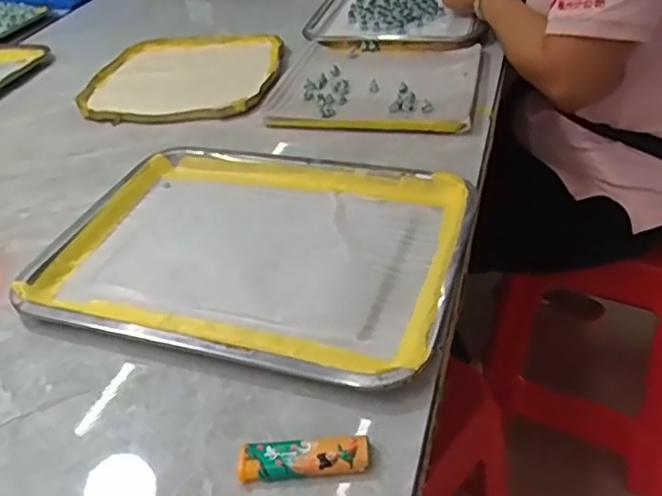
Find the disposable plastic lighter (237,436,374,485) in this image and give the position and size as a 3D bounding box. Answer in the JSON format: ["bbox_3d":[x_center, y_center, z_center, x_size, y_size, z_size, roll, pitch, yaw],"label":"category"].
[{"bbox_3d":[-0.016,0.127,0.376,0.077,0.011,0.023,-5,39,3],"label":"disposable plastic lighter"}]

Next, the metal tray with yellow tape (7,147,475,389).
[{"bbox_3d":[-0.067,-0.006,0.543,0.346,0.016,0.255,8,42,19],"label":"metal tray with yellow tape"}]

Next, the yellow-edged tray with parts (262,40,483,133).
[{"bbox_3d":[0.056,-0.209,0.785,0.245,0.017,0.238,3,40,13],"label":"yellow-edged tray with parts"}]

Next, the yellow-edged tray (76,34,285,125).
[{"bbox_3d":[-0.201,-0.235,0.862,0.256,0.021,0.257,-1,40,8],"label":"yellow-edged tray"}]

